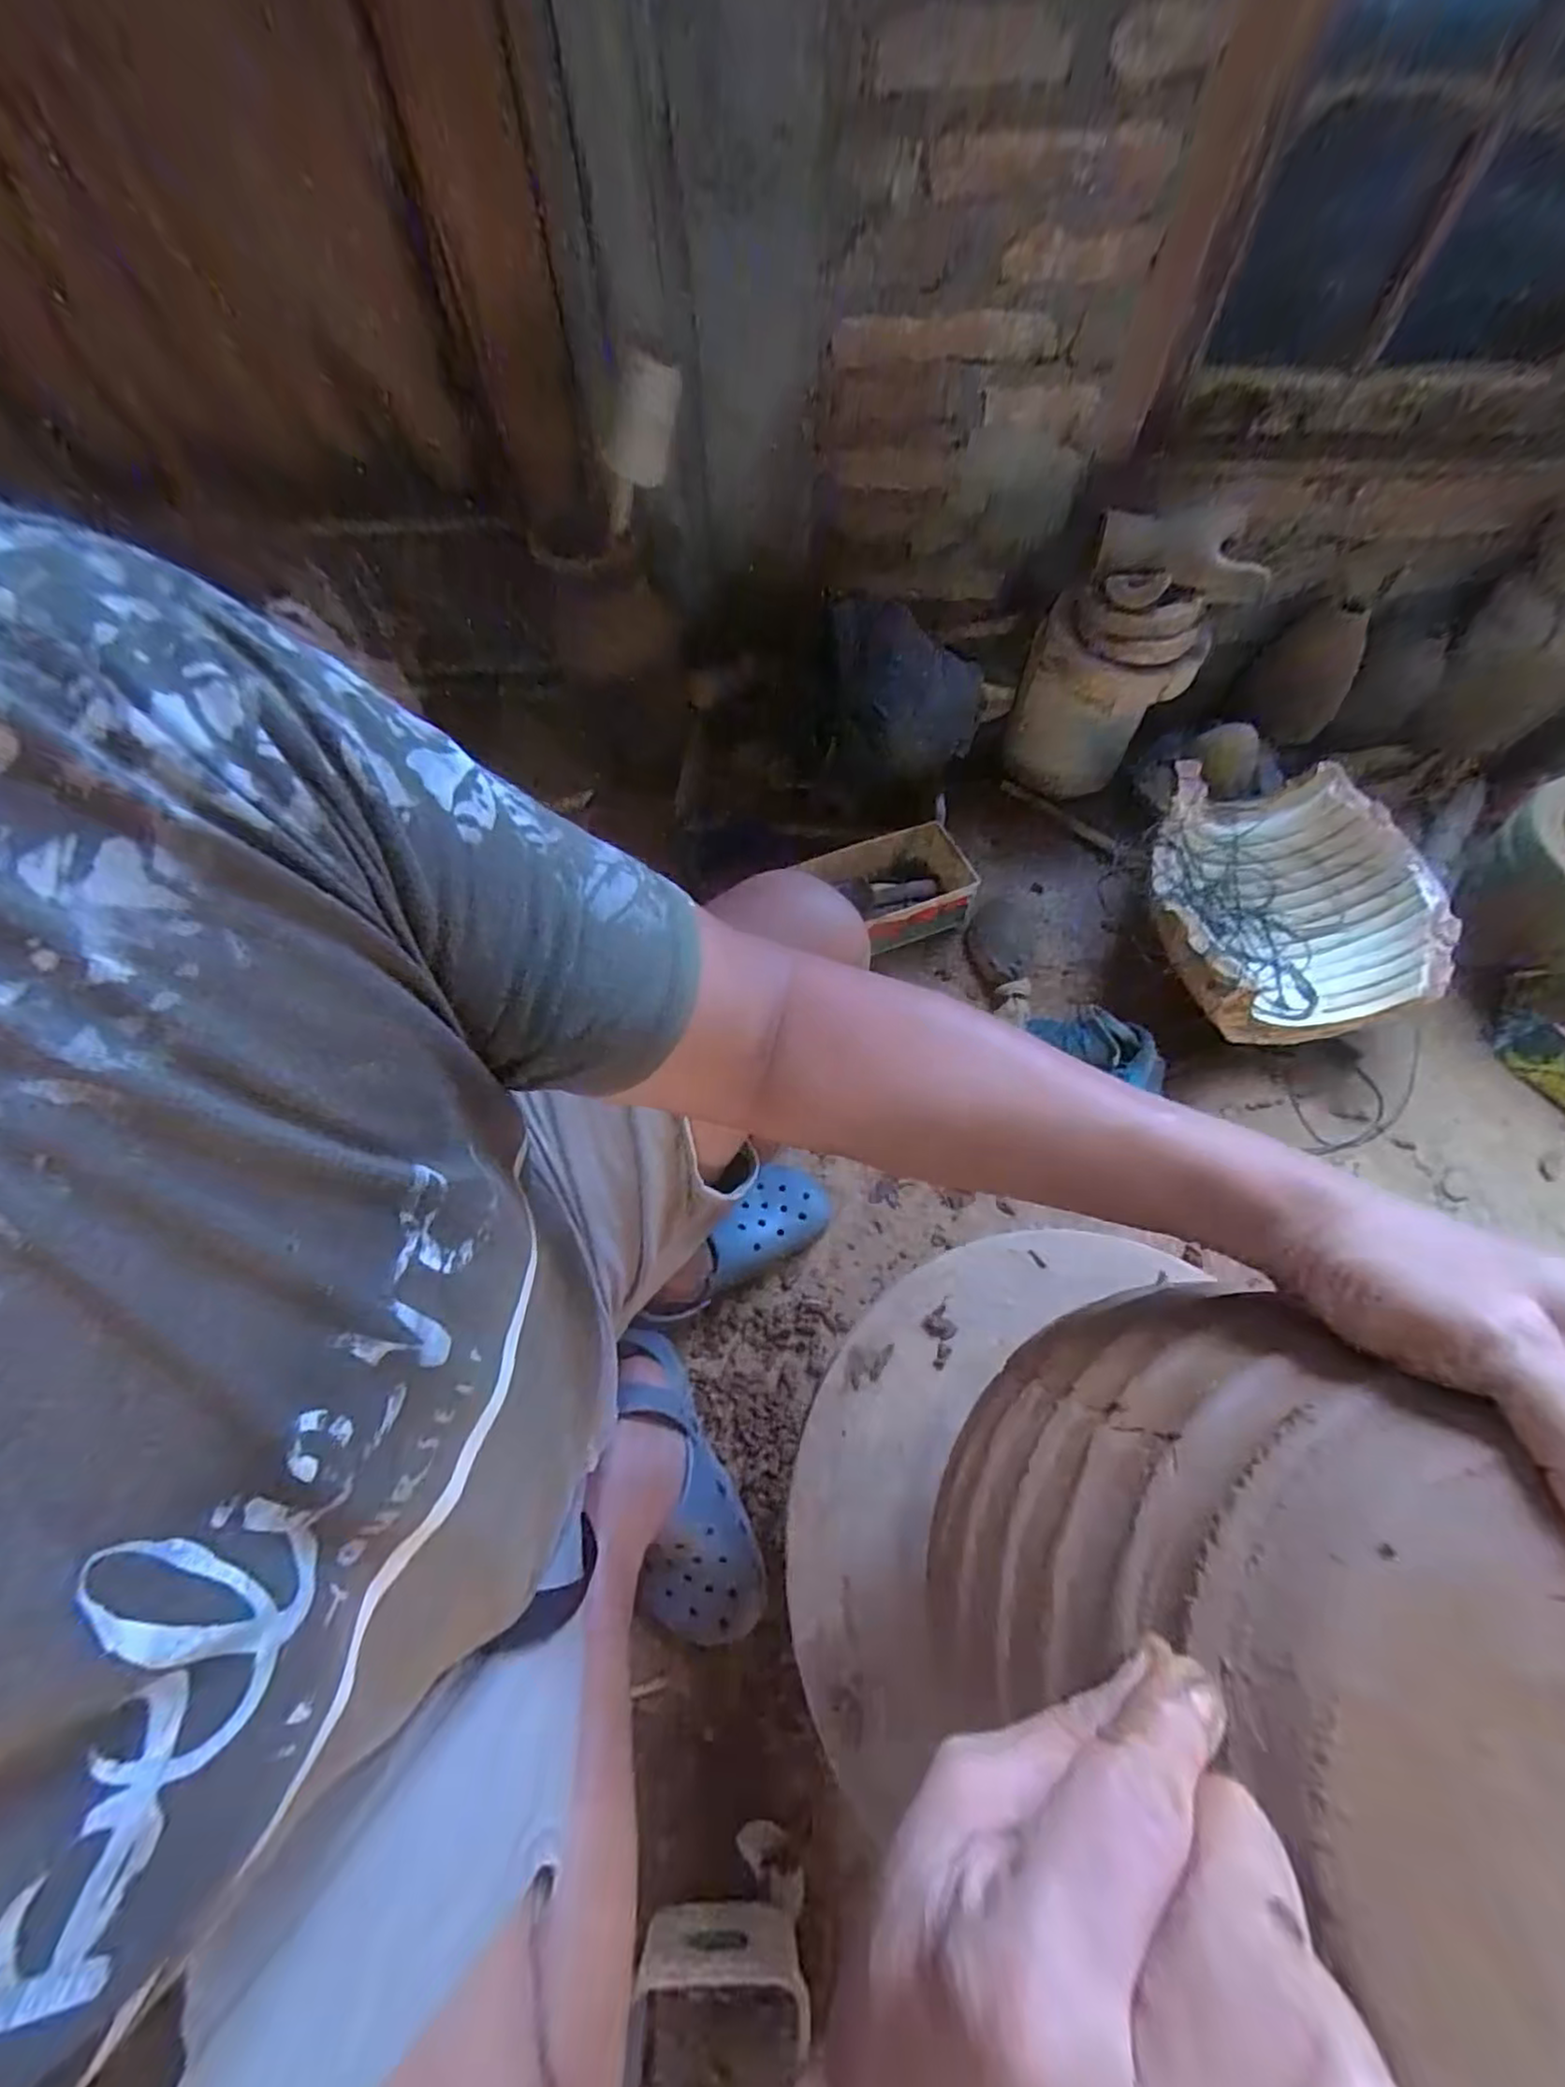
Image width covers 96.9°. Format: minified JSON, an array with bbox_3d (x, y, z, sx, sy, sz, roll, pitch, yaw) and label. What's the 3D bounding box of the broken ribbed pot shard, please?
[{"bbox_3d":[0.607,-0.173,0.885,0.325,0.159,0.329,0,64,1],"label":"broken ribbed pot shard"}]

